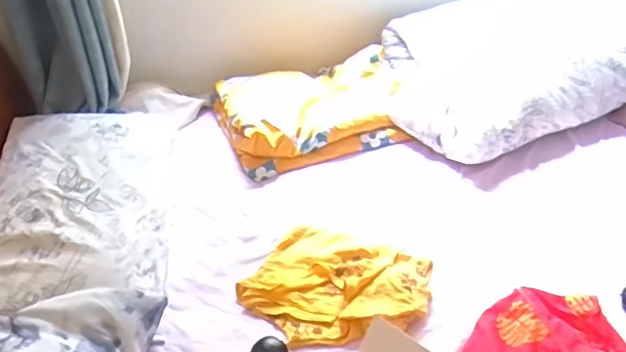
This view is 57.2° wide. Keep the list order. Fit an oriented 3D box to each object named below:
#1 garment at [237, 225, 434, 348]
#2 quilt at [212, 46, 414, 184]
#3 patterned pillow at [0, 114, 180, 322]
[{"bbox_3d":[0.044,0.212,1.118,0.343,0.043,0.289,17,43,29],"label":"garment"},{"bbox_3d":[-0.005,-0.204,1.618,0.511,0.102,0.430,-15,37,-10],"label":"quilt"},{"bbox_3d":[-0.523,0.051,1.244,0.393,0.166,0.662,-11,40,-3],"label":"patterned pillow"}]

